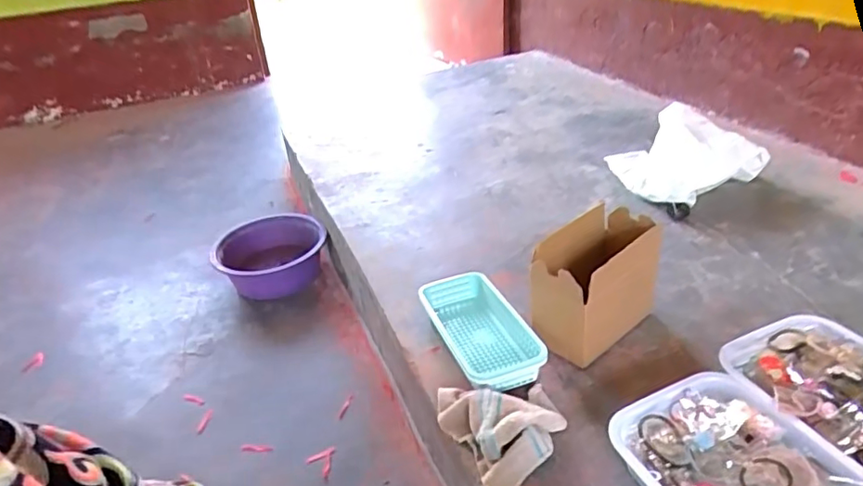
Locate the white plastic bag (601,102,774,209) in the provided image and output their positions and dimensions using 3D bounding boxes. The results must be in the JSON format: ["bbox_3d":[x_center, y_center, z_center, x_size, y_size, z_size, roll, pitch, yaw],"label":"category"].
[{"bbox_3d":[0.550,-0.212,1.337,0.264,0.136,0.316,-20,35,-22],"label":"white plastic bag"}]

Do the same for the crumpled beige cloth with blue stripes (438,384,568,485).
[{"bbox_3d":[0.107,0.241,0.796,0.158,0.054,0.180,-19,35,-20],"label":"crumpled beige cloth with blue stripes"}]

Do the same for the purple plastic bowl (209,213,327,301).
[{"bbox_3d":[-0.421,0.035,1.500,0.288,0.119,0.313,-16,34,-16],"label":"purple plastic bowl"}]

